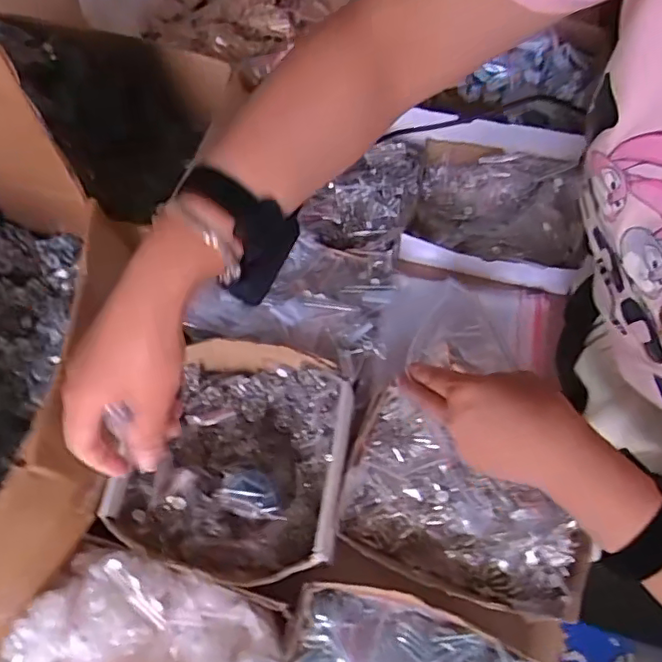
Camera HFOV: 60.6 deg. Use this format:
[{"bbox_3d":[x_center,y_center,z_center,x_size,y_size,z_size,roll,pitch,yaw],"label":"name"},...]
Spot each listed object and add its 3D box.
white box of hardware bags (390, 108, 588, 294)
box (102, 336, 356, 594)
[{"bbox_3d":[0.198,-0.165,0.698,0.217,0.081,0.188,15,66,8],"label":"white box of hardware bags"},{"bbox_3d":[-0.090,0.125,0.565,0.199,0.077,0.218,6,65,4],"label":"box"}]

